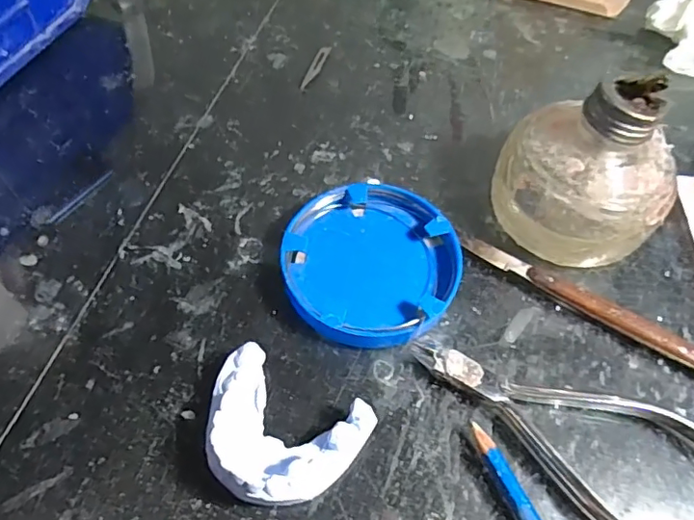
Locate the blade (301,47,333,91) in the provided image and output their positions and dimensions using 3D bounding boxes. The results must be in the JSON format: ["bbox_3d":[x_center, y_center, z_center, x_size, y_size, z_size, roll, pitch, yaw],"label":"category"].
[{"bbox_3d":[-0.019,-0.117,0.329,0.007,0.004,0.039,18,60,11],"label":"blade"}]

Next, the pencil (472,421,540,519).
[{"bbox_3d":[0.063,0.091,0.198,0.007,0.010,0.063,-22,61,-13],"label":"pencil"}]

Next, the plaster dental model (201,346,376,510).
[{"bbox_3d":[-0.027,0.064,0.202,0.060,0.029,0.049,25,61,14],"label":"plaster dental model"}]

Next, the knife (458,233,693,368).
[{"bbox_3d":[0.124,0.030,0.236,0.162,0.011,0.010,30,63,17],"label":"knife"}]

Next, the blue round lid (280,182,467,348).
[{"bbox_3d":[0.011,0.002,0.249,0.076,0.015,0.081,0,58,0],"label":"blue round lid"}]

